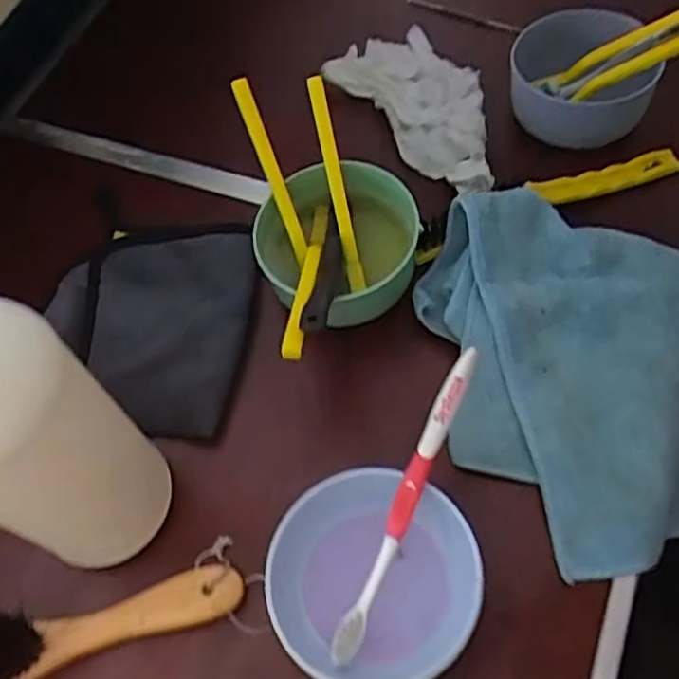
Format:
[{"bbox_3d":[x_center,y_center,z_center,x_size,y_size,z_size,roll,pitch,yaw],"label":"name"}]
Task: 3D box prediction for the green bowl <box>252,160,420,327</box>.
[{"bbox_3d":[0.000,-0.062,0.512,0.111,0.080,0.117,-2,61,3],"label":"green bowl"}]

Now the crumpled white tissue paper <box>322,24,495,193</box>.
[{"bbox_3d":[0.082,-0.194,0.583,0.096,0.028,0.185,-32,63,-13],"label":"crumpled white tissue paper"}]

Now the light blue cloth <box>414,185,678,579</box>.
[{"bbox_3d":[0.169,0.010,0.460,0.209,0.075,0.225,-9,60,-1],"label":"light blue cloth"}]

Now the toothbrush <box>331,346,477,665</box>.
[{"bbox_3d":[0.037,0.088,0.388,0.013,0.016,0.179,23,88,16],"label":"toothbrush"}]

